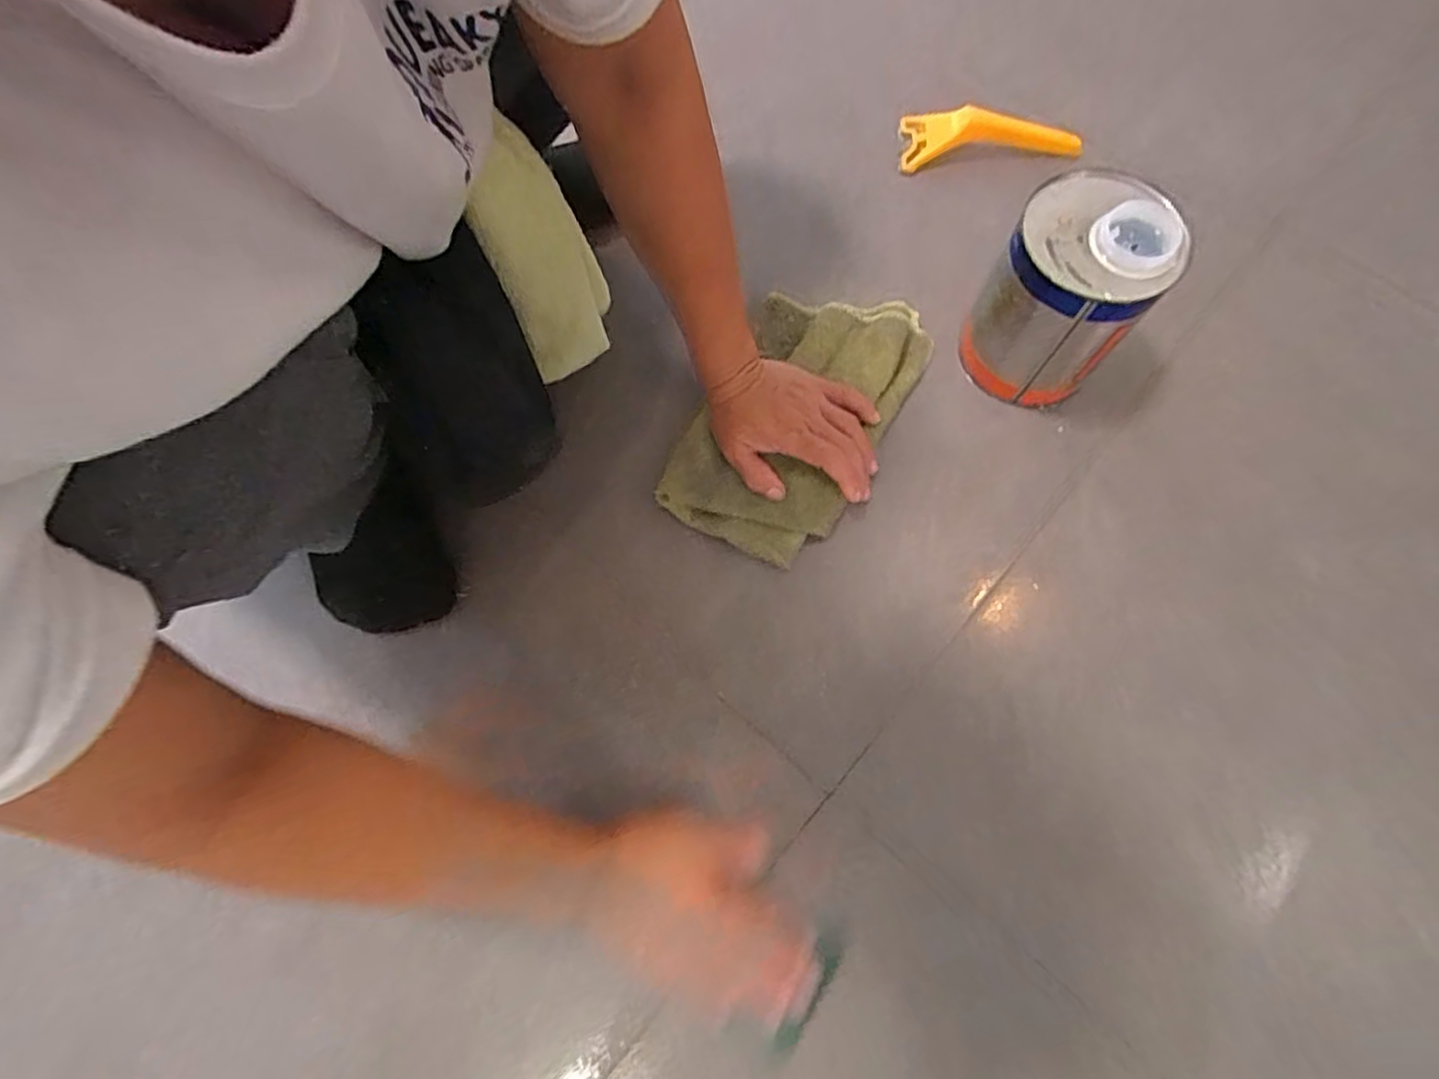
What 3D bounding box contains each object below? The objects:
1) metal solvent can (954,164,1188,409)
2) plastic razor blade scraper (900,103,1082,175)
[{"bbox_3d":[0.231,-0.164,0.452,0.094,0.128,0.093,0,74,1],"label":"metal solvent can"},{"bbox_3d":[0.229,-0.341,0.551,0.147,0.041,0.048,3,74,2],"label":"plastic razor blade scraper"}]

